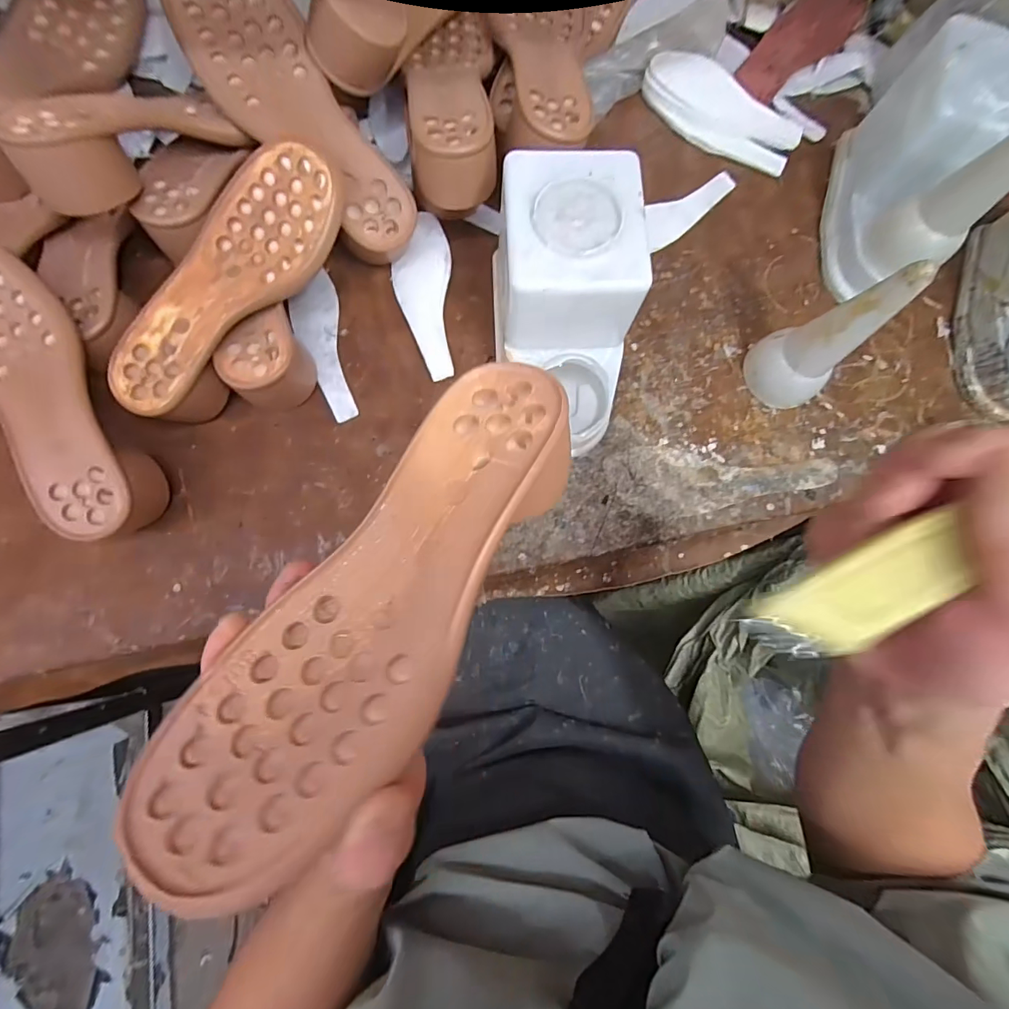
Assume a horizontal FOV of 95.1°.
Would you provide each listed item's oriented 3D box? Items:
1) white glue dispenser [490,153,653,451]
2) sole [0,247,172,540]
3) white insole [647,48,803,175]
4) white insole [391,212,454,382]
[{"bbox_3d":[0.046,-0.152,0.370,0.111,0.118,0.196,4,81,-2],"label":"white glue dispenser"},{"bbox_3d":[-0.345,-0.087,0.353,0.093,0.081,0.241,-36,84,-9],"label":"sole"},{"bbox_3d":[0.220,-0.401,0.471,0.168,0.027,0.069,28,80,2],"label":"white insole"},{"bbox_3d":[-0.075,-0.193,0.425,0.052,0.009,0.165,-2,81,-3],"label":"white insole"}]

